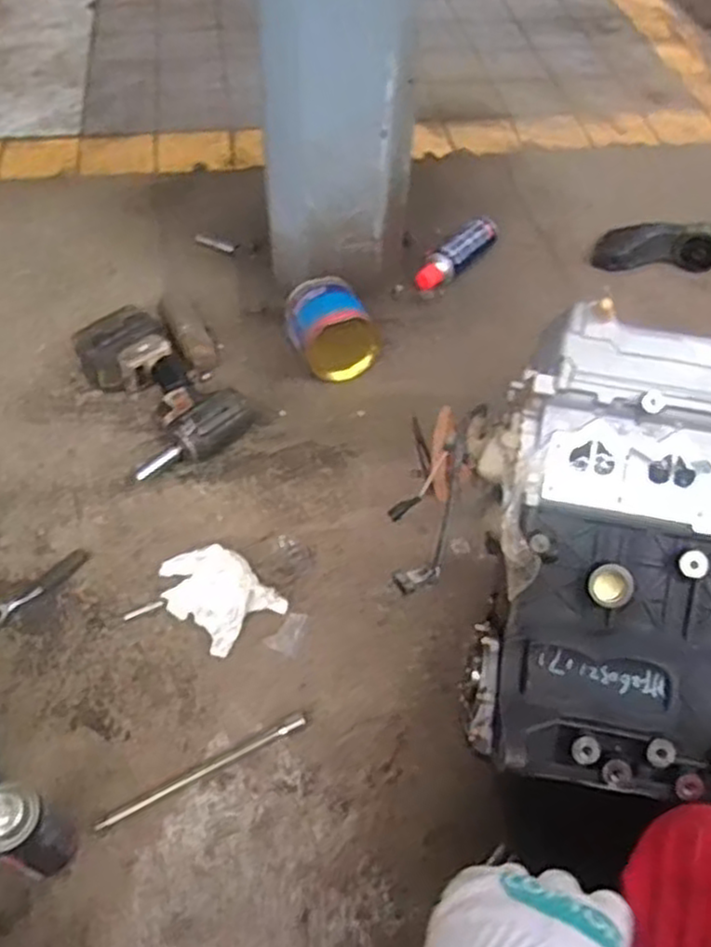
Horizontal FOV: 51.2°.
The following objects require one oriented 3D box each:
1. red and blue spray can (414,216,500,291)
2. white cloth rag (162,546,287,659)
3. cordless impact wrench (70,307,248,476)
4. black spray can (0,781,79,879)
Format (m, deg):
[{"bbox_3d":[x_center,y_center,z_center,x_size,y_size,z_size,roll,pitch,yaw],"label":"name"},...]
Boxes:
[{"bbox_3d":[0.180,-0.388,1.307,0.056,0.058,0.204,37,60,20],"label":"red and blue spray can"},{"bbox_3d":[-0.179,0.151,0.953,0.155,0.029,0.104,40,60,21],"label":"white cloth rag"},{"bbox_3d":[-0.289,-0.123,1.085,0.178,0.090,0.278,-28,61,-21],"label":"cordless impact wrench"},{"bbox_3d":[-0.321,0.349,0.725,0.058,0.159,0.056,2,54,-3],"label":"black spray can"}]

